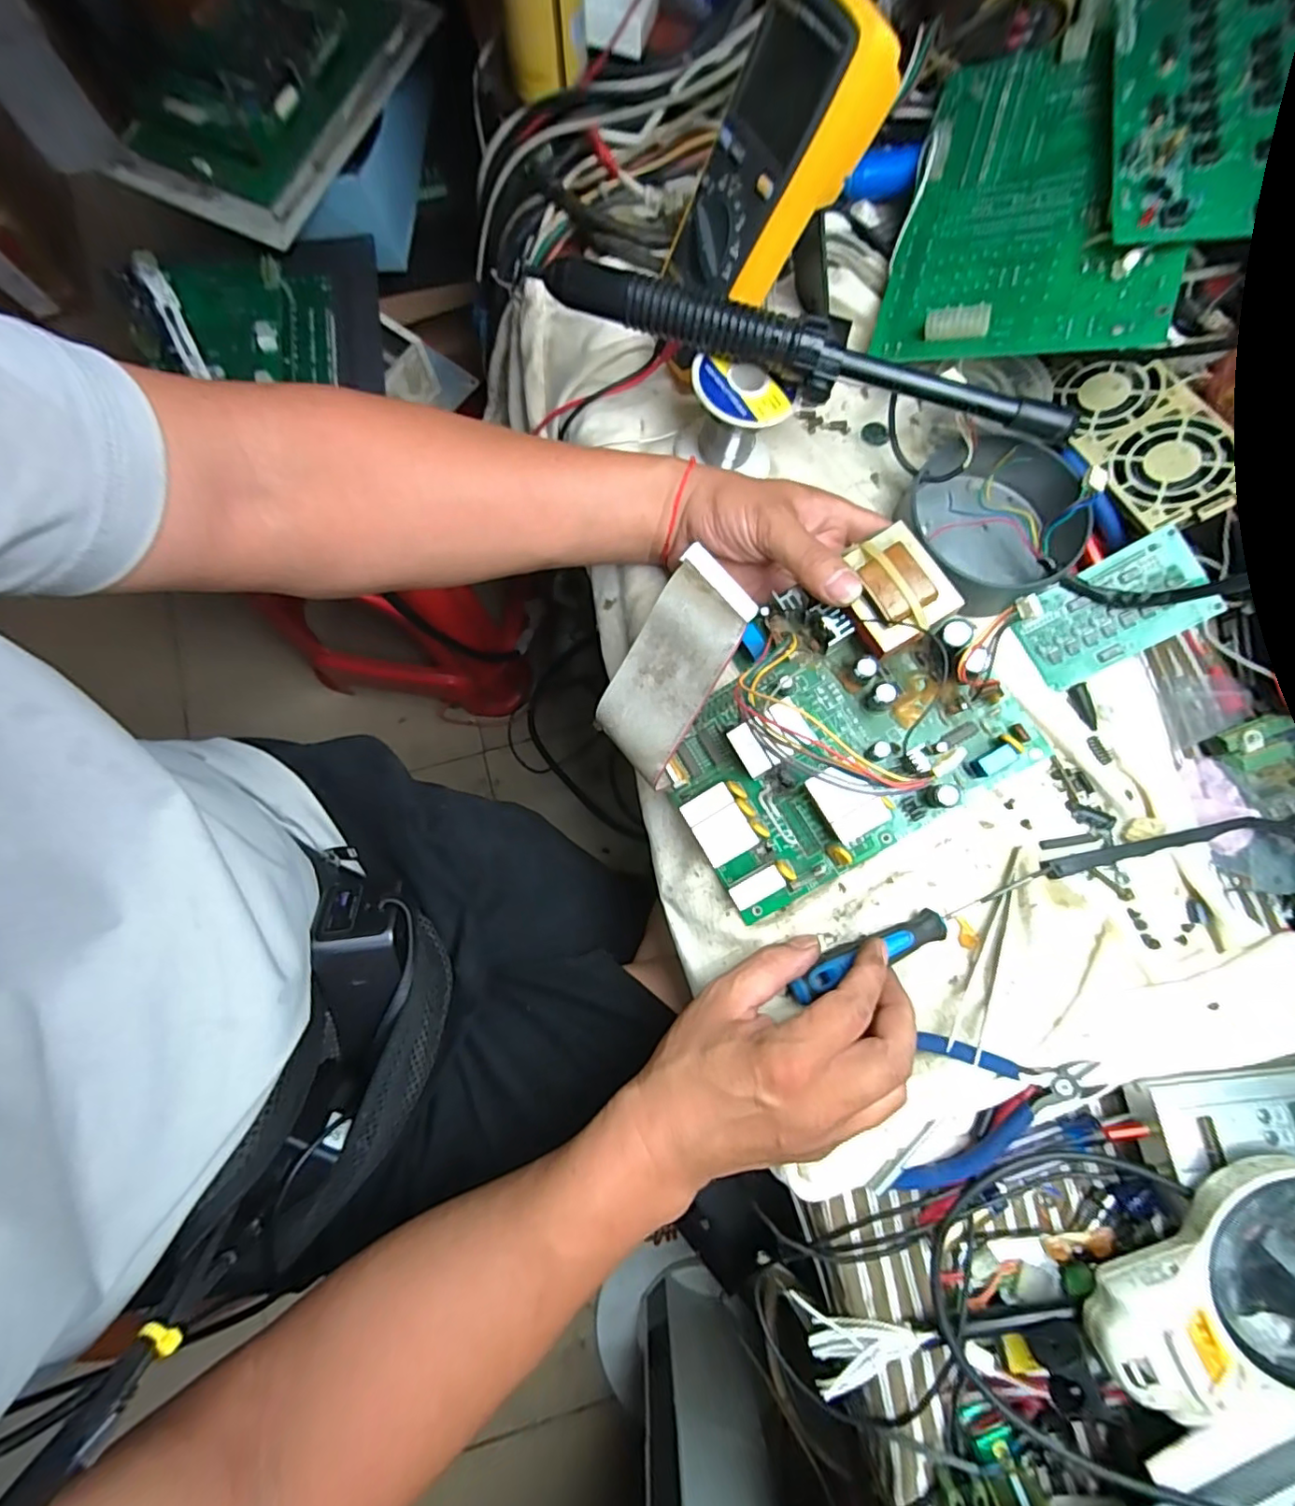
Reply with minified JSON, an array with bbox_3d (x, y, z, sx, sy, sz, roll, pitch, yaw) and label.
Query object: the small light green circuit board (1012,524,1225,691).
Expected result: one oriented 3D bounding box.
[{"bbox_3d":[0.284,-0.086,0.360,0.093,0.009,0.059,-30,87,26],"label":"small light green circuit board"}]

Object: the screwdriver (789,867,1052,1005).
[{"bbox_3d":[0.153,0.101,0.330,0.162,0.017,0.018,-21,80,-8],"label":"screwdriver"}]

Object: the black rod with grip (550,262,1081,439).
[{"bbox_3d":[0.092,-0.226,0.331,0.300,0.029,0.032,12,79,1],"label":"black rod with grip"}]

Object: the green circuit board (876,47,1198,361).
[{"bbox_3d":[0.247,-0.349,0.365,0.158,0.015,0.211,16,87,25],"label":"green circuit board"}]

